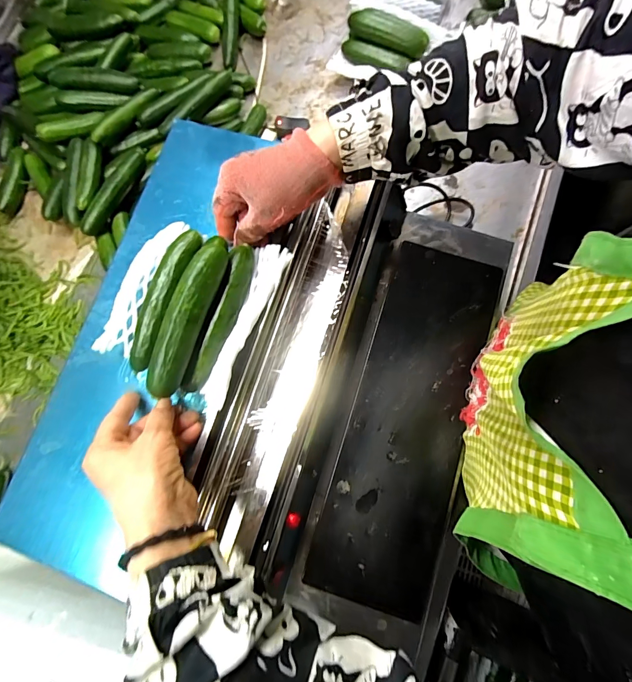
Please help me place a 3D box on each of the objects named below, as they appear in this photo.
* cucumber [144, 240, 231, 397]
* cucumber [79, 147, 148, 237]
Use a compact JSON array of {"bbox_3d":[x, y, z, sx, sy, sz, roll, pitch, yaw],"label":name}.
[{"bbox_3d":[-0.112,-0.024,0.306,0.027,0.023,0.146,19,82,5],"label":"cucumber"},{"bbox_3d":[-0.322,-0.238,0.552,0.030,0.037,0.153,30,74,8],"label":"cucumber"}]

